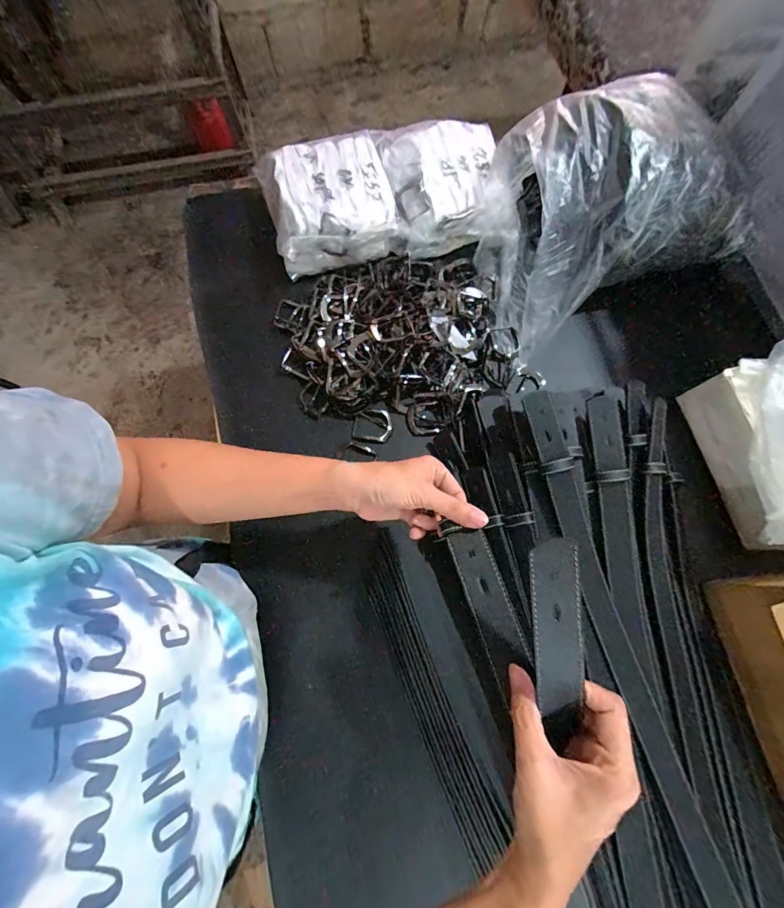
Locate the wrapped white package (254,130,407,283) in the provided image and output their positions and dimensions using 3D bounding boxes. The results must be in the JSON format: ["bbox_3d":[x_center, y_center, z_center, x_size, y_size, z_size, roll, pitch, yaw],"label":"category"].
[{"bbox_3d":[-0.090,-0.361,0.558,0.175,0.079,0.175,-17,76,-5],"label":"wrapped white package"}]

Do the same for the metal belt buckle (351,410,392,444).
[{"bbox_3d":[-0.027,-0.039,0.530,0.053,0.011,0.045,8,75,1],"label":"metal belt buckle"}]

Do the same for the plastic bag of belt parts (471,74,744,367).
[{"bbox_3d":[0.280,-0.334,0.515,0.320,0.161,0.243,-26,77,-8],"label":"plastic bag of belt parts"}]

